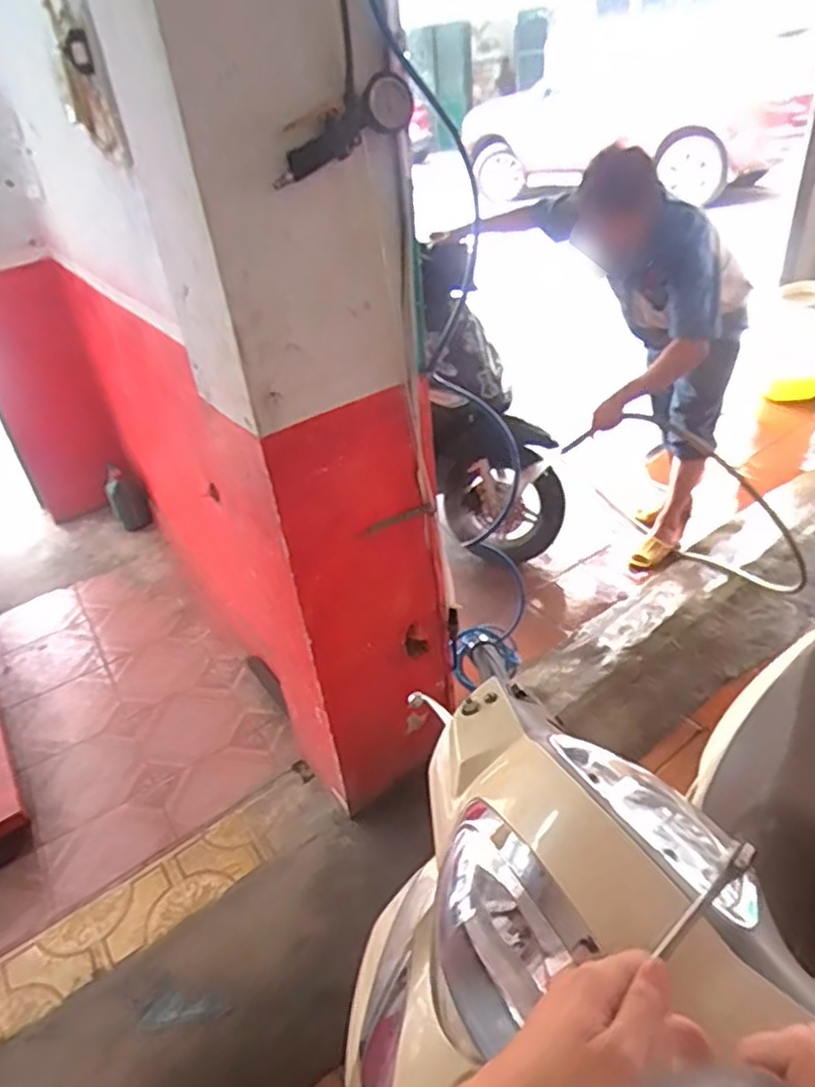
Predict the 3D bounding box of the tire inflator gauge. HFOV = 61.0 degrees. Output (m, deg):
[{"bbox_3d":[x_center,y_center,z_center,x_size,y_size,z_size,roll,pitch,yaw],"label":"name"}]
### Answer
[{"bbox_3d":[-0.087,-0.572,0.967,0.241,0.070,0.036,-38,41,-6],"label":"tire inflator gauge"}]

